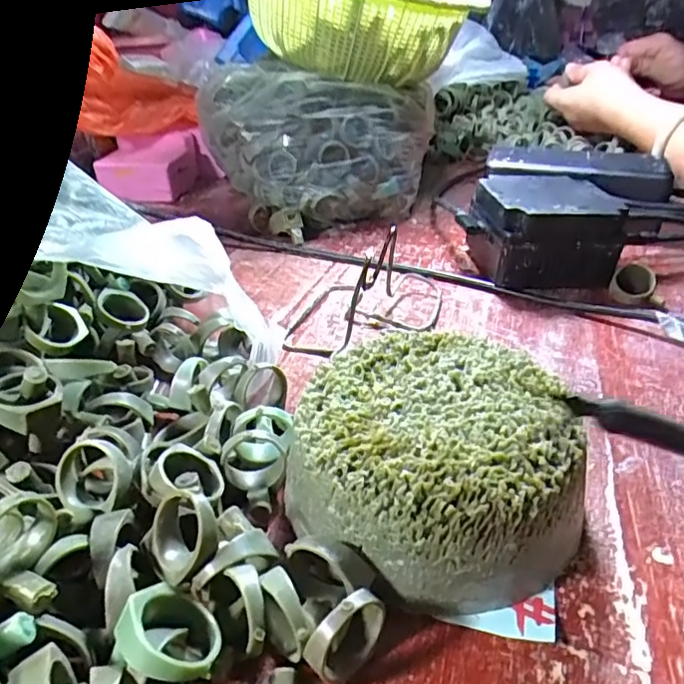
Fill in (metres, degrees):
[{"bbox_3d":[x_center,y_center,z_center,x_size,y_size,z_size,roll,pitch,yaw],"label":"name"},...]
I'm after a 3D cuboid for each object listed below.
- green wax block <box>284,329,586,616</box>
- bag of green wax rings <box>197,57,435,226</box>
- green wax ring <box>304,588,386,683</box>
[{"bbox_3d":[0.035,0.041,0.211,0.101,0.046,0.100,4,35,8],"label":"green wax block"},{"bbox_3d":[-0.020,-0.168,0.472,0.165,0.112,0.132,17,39,24],"label":"bag of green wax rings"},{"bbox_3d":[0.002,0.084,0.163,0.027,0.030,0.008,-26,41,-33],"label":"green wax ring"}]

